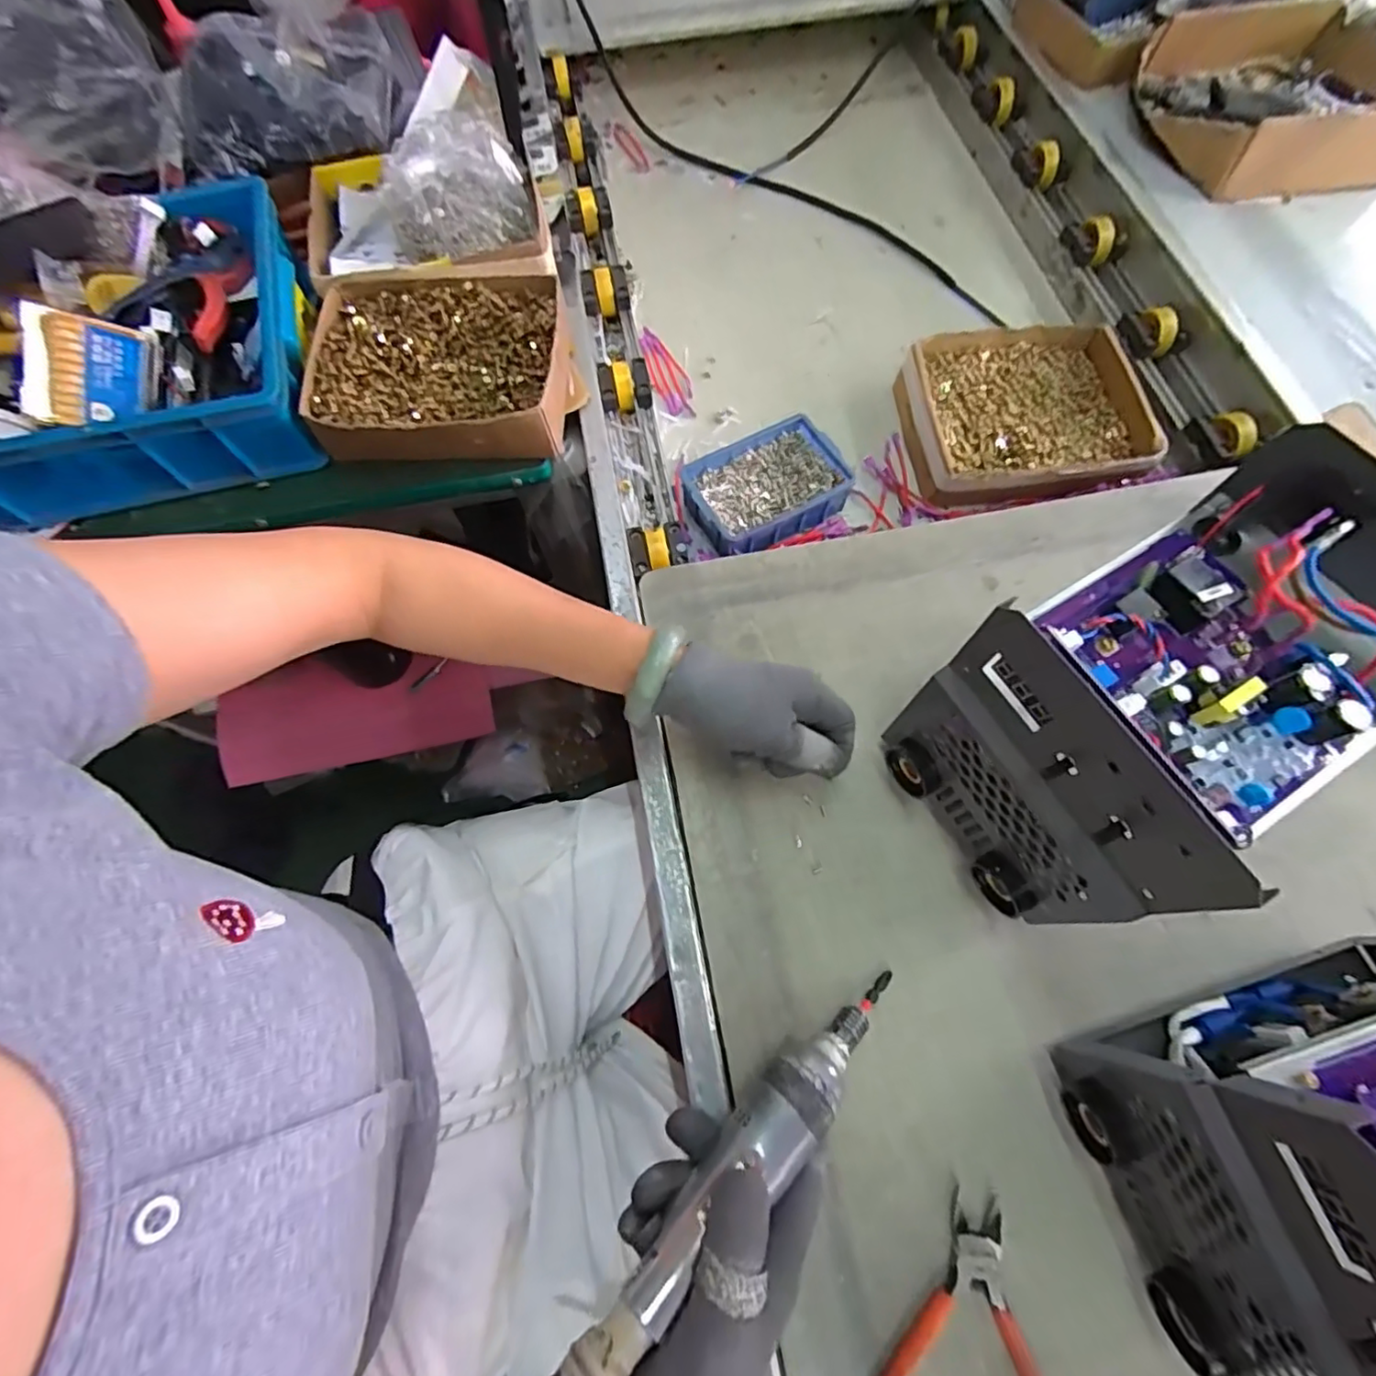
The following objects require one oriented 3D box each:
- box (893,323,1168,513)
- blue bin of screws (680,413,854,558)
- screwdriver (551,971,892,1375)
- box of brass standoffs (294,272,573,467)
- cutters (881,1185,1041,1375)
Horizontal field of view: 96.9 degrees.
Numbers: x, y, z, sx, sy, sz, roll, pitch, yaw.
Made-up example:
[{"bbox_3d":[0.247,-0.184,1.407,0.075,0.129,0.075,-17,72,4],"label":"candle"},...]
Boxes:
[{"bbox_3d":[0.340,-0.281,0.621,0.230,0.043,0.212,-7,68,-1],"label":"box"},{"bbox_3d":[0.077,-0.193,0.596,0.155,0.042,0.108,-28,70,-9],"label":"blue bin of screws"},{"bbox_3d":[0.021,0.252,0.303,0.287,0.031,0.038,-36,71,-29],"label":"screwdriver"},{"bbox_3d":[-0.218,-0.291,0.552,0.219,0.049,0.182,-1,68,1],"label":"box of brass standoffs"},{"bbox_3d":[0.146,0.347,0.314,0.107,0.015,0.137,10,69,6],"label":"cutters"}]

